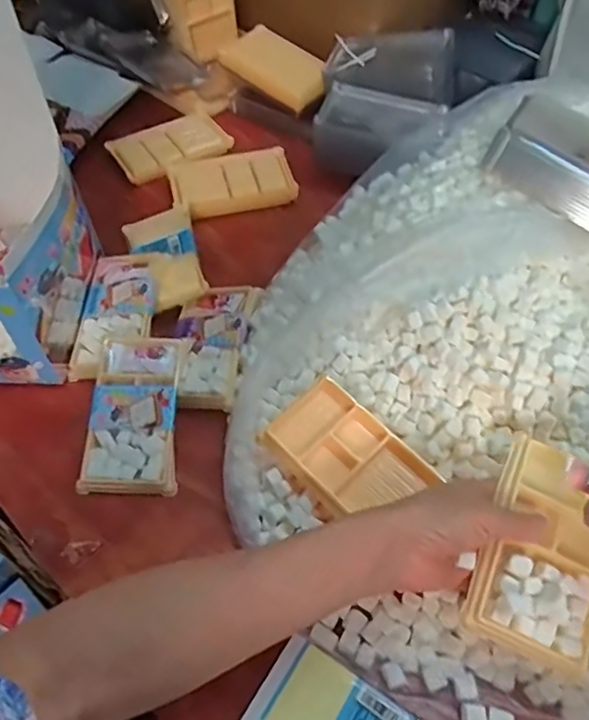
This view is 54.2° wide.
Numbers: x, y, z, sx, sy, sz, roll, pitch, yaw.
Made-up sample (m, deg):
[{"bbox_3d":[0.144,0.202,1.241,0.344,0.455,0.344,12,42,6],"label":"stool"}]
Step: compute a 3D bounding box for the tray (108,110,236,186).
[{"bbox_3d":[-0.154,-0.268,0.714,0.137,0.014,0.084,-27,59,-17],"label":"tray"}]

